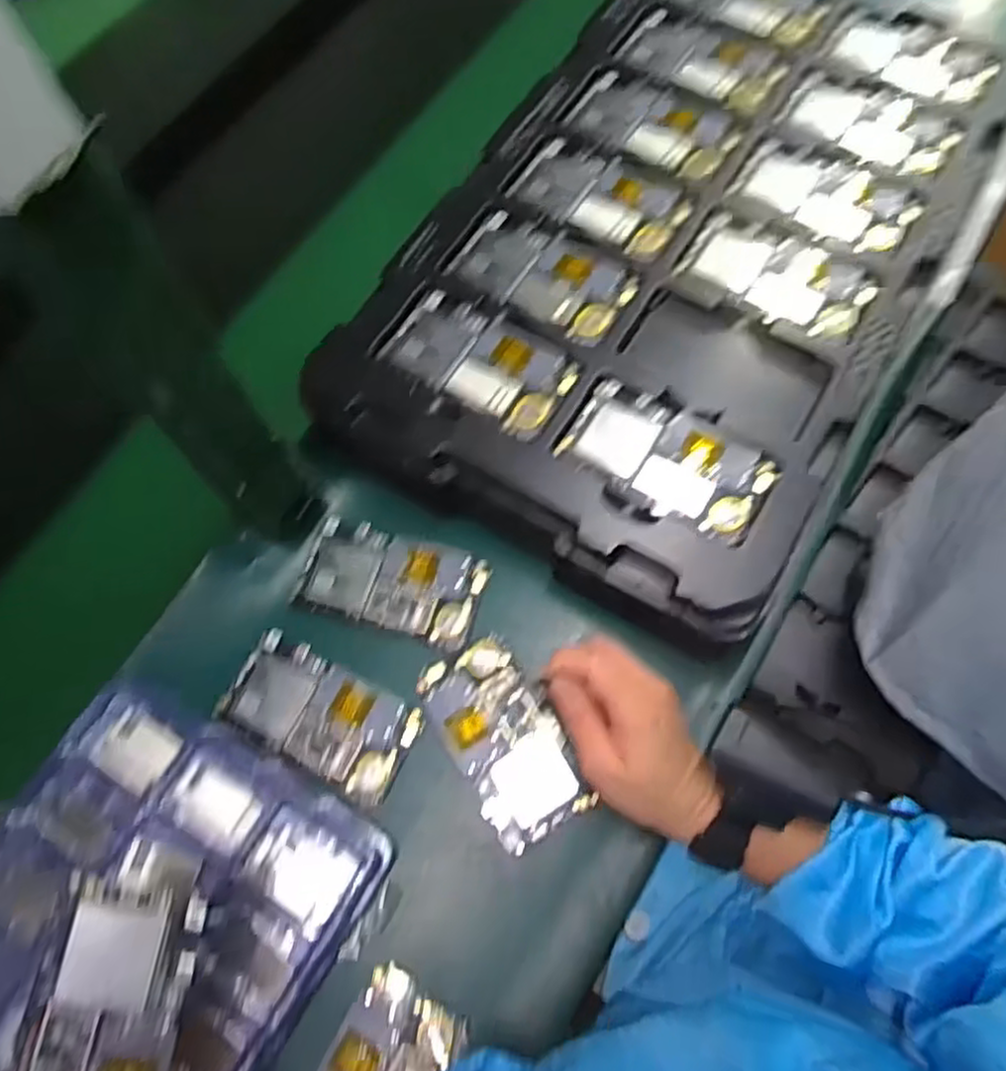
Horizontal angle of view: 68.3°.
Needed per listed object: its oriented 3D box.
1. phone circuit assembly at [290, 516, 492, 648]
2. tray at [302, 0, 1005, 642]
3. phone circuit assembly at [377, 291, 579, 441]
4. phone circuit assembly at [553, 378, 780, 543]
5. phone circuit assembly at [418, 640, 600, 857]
[{"bbox_3d":[-0.077,0.033,0.514,0.122,0.013,0.064,14,70,8],"label":"phone circuit assembly"},{"bbox_3d":[0.139,-0.224,0.541,0.331,0.035,0.547,29,73,13],"label":"tray"},{"bbox_3d":[-0.017,-0.115,0.497,0.122,0.006,0.074,34,74,14],"label":"phone circuit assembly"},{"bbox_3d":[0.103,-0.048,0.469,0.126,0.007,0.067,31,73,13],"label":"phone circuit assembly"},{"bbox_3d":[0.001,0.131,0.477,0.066,0.011,0.124,-28,70,-8],"label":"phone circuit assembly"}]

